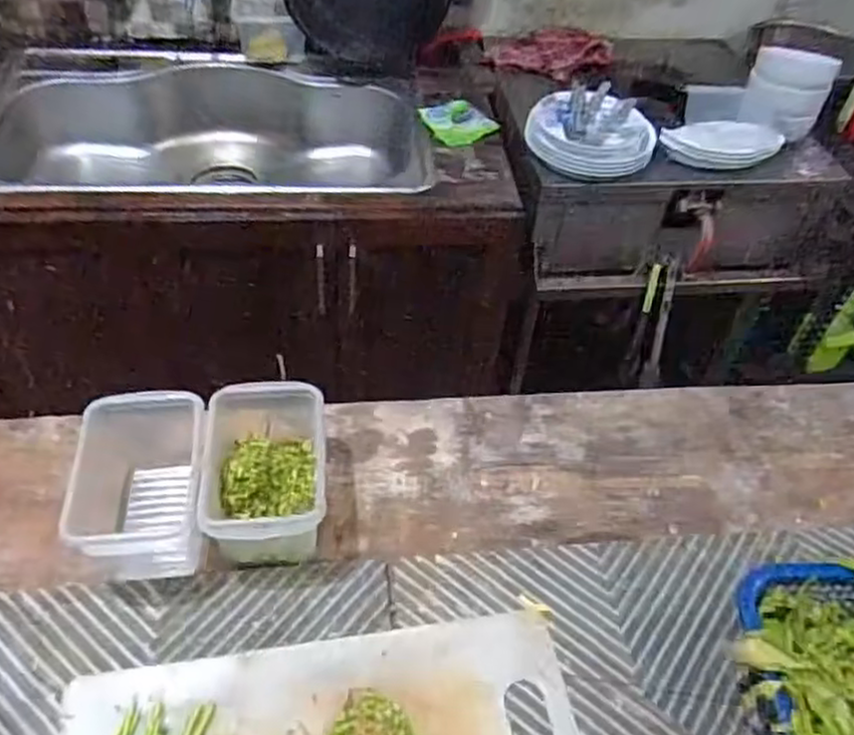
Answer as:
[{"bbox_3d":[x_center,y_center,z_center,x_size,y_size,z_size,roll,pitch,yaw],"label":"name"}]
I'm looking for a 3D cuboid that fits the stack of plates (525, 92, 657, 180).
[{"bbox_3d":[0.280,-0.431,1.316,0.205,0.074,0.195,-7,47,-10],"label":"stack of plates"}]

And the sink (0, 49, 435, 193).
[{"bbox_3d":[-0.433,-0.422,1.452,0.836,0.216,0.473,0,48,-5],"label":"sink"}]

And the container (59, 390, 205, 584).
[{"bbox_3d":[-0.254,0.109,0.658,0.108,0.103,0.149,-3,47,-6],"label":"container"}]

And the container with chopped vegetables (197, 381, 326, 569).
[{"bbox_3d":[-0.147,0.104,0.678,0.104,0.094,0.159,-2,47,-5],"label":"container with chopped vegetables"}]

